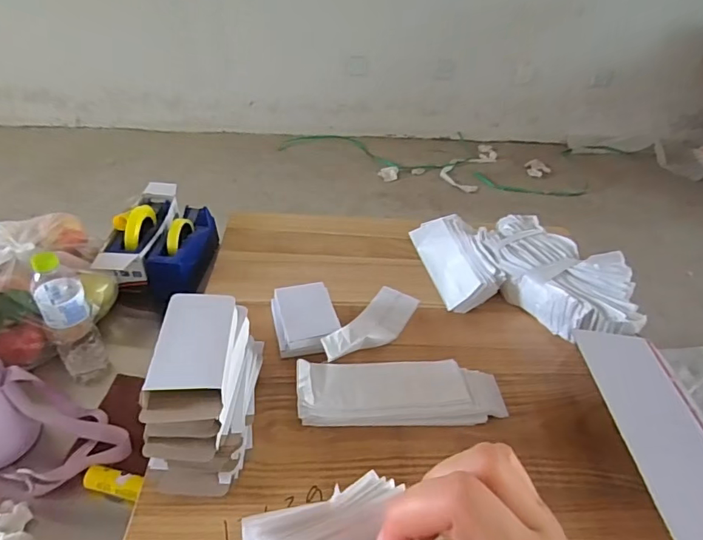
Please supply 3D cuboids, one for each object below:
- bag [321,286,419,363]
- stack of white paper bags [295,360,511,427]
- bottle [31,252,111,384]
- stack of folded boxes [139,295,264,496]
[{"bbox_3d":[0.034,0.093,0.829,0.080,0.038,0.236,27,31,25],"label":"bag"},{"bbox_3d":[0.077,0.180,0.723,0.311,0.035,0.102,1,39,-4],"label":"stack of white paper bags"},{"bbox_3d":[-0.445,0.078,0.762,0.064,0.248,0.073,-27,48,-32],"label":"bottle"},{"bbox_3d":[-0.188,0.149,0.637,0.110,0.162,0.235,5,39,2],"label":"stack of folded boxes"}]

